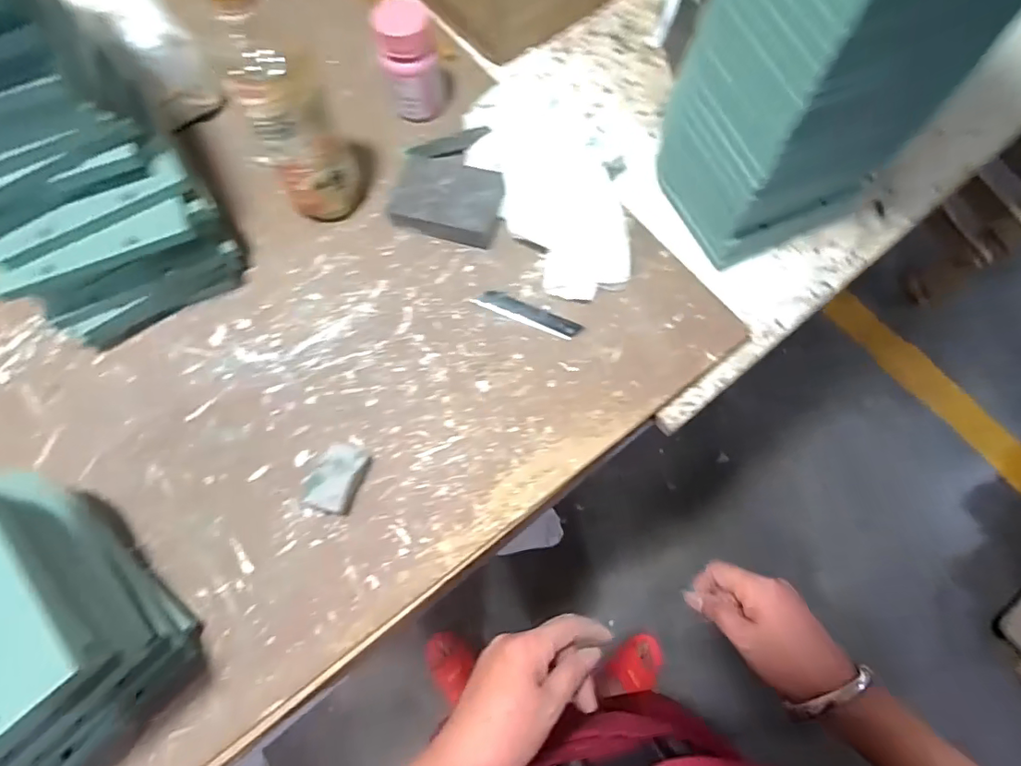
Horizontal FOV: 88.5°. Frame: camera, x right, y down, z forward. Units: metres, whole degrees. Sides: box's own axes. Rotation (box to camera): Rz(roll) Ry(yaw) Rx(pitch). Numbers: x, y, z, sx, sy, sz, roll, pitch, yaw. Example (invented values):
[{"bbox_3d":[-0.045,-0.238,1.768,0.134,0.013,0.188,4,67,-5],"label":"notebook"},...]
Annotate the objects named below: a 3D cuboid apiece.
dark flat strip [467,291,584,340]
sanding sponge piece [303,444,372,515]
[{"bbox_3d":[0.017,-0.066,0.488,0.100,0.007,0.022,21,73,7],"label":"dark flat strip"},{"bbox_3d":[-0.142,0.079,0.429,0.036,0.025,0.055,20,73,7],"label":"sanding sponge piece"}]

